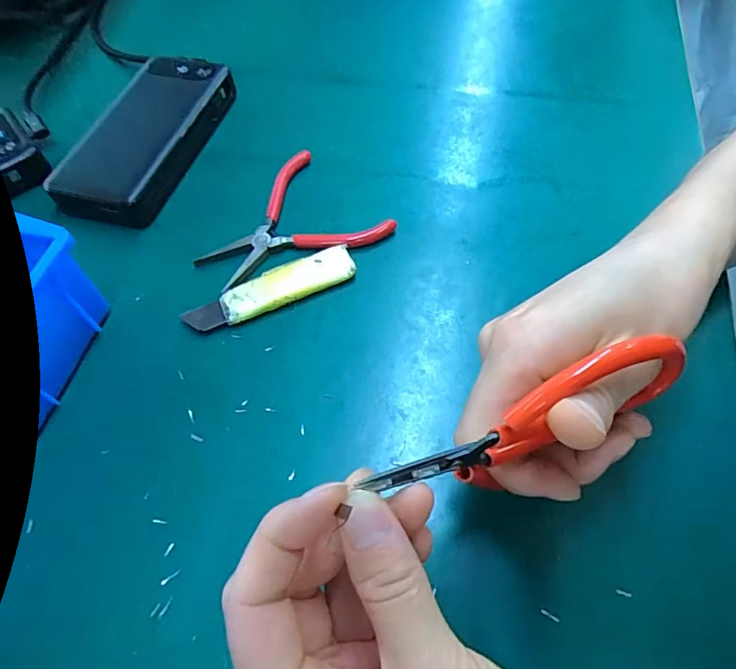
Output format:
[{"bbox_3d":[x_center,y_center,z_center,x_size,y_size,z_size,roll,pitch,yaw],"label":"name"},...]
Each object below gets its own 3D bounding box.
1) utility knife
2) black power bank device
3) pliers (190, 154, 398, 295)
[{"bbox_3d":[-0.058,-0.027,0.304,0.103,0.009,0.026,-21,61,-10],"label":"utility knife"},{"bbox_3d":[-0.163,-0.144,0.366,0.069,0.026,0.149,14,61,10],"label":"black power bank device"},{"bbox_3d":[-0.057,-0.080,0.336,0.122,0.008,0.091,-21,61,-10],"label":"pliers"}]

